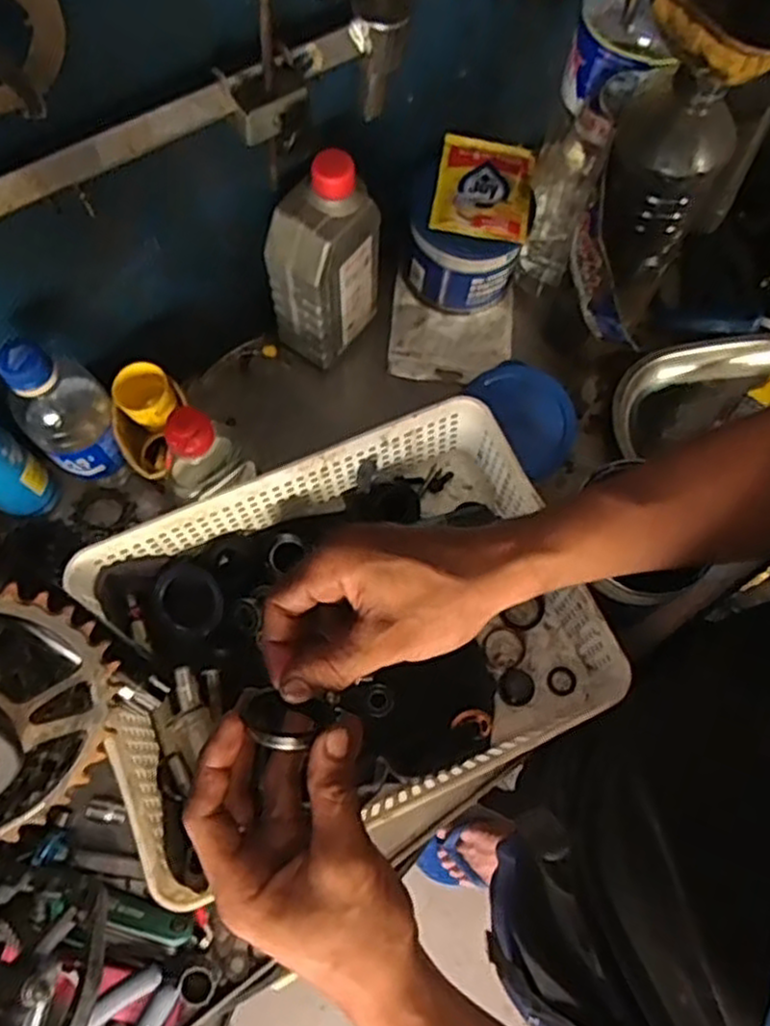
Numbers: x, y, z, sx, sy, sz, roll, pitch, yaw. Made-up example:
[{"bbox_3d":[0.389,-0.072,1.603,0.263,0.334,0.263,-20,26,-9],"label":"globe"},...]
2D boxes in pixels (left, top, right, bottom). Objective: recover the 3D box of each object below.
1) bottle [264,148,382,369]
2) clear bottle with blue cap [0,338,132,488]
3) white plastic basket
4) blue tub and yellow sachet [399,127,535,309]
[{"bbox_3d":[-0.045,-0.196,0.572,0.054,0.166,0.084,37,74,12],"label":"bottle"},{"bbox_3d":[-0.228,-0.069,0.530,0.060,0.154,0.057,-40,75,-14],"label":"clear bottle with blue cap"},{"bbox_3d":[-0.032,0.088,0.529,0.327,0.081,0.250,-21,72,-8],"label":"white plastic basket"},{"bbox_3d":[0.075,-0.248,0.648,0.099,0.102,0.113,17,71,6],"label":"blue tub and yellow sachet"}]

